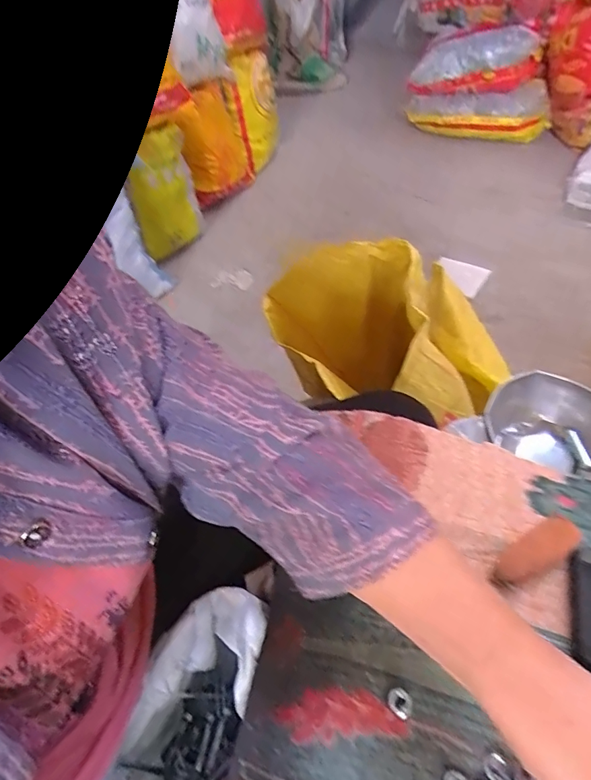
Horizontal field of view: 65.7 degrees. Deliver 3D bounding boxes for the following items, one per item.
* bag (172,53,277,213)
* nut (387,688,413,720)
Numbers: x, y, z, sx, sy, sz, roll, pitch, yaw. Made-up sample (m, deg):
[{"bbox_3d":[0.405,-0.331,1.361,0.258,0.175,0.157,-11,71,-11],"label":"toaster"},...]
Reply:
[{"bbox_3d":[-0.180,-0.774,1.382,0.101,0.312,0.426,22,56,22],"label":"bag"},{"bbox_3d":[0.064,0.192,0.281,0.016,0.006,0.014,25,57,23],"label":"nut"}]

